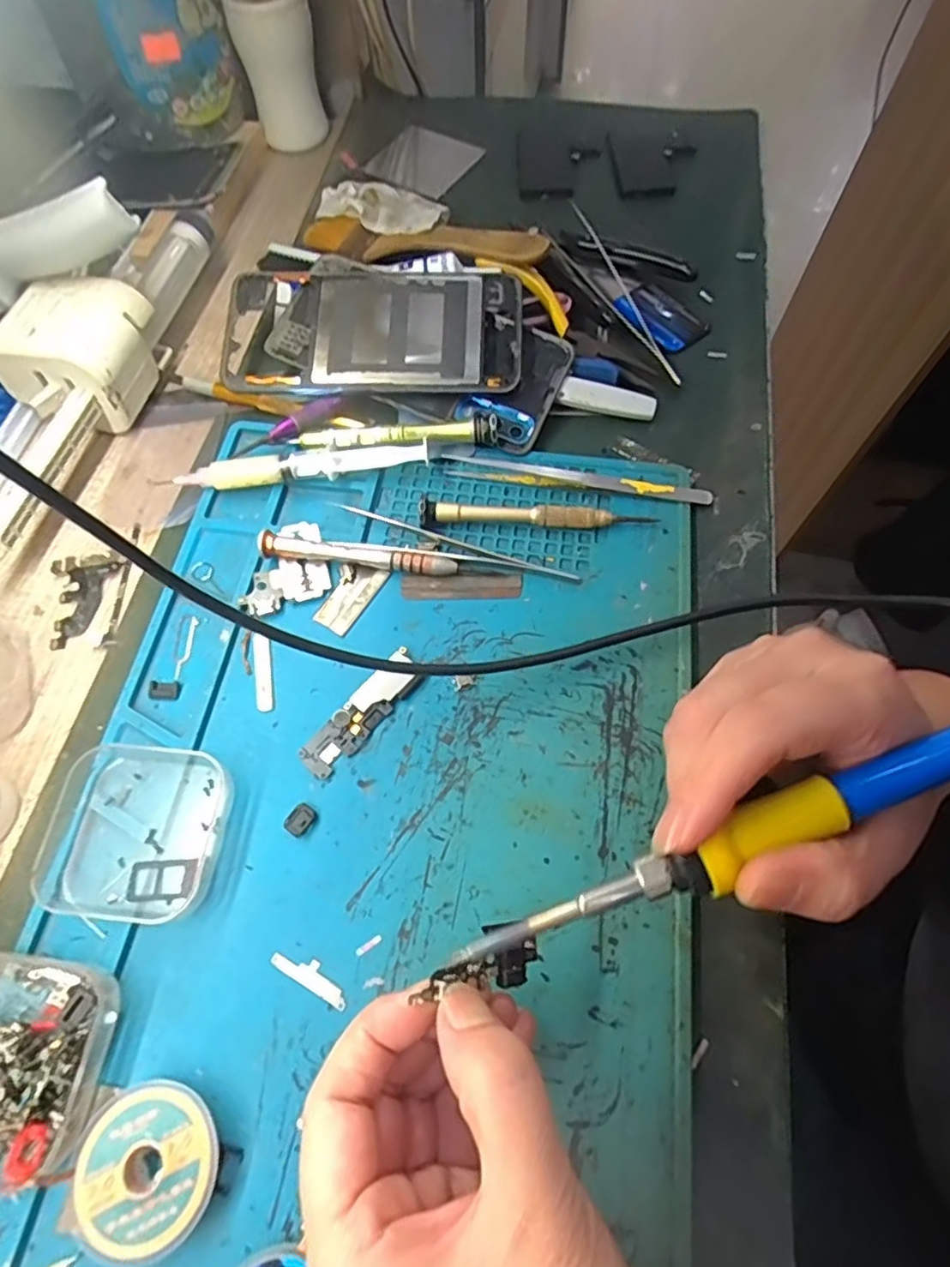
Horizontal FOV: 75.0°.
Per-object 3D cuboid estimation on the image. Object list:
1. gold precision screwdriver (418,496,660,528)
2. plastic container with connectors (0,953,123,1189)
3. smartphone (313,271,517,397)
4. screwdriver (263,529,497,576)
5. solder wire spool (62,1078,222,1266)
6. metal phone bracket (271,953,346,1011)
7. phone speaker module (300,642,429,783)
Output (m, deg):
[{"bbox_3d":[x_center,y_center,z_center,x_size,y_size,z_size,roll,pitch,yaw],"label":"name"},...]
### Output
[{"bbox_3d":[0.030,-0.058,0.303,0.113,0.014,0.010,0,65,1],"label":"gold precision screwdriver"},{"bbox_3d":[-0.160,0.147,0.209,0.063,0.023,0.065,6,65,4],"label":"plastic container with connectors"},{"bbox_3d":[-0.032,-0.165,0.338,0.112,0.010,0.074,3,77,3],"label":"smartphone"},{"bbox_3d":[-0.046,-0.037,0.296,0.112,0.013,0.012,5,65,4],"label":"screwdriver"},{"bbox_3d":[-0.106,0.172,0.201,0.045,0.014,0.044,-1,65,1],"label":"solder wire spool"},{"bbox_3d":[-0.060,0.125,0.227,0.032,0.004,0.009,26,68,13],"label":"metal phone bracket"},{"bbox_3d":[-0.048,0.034,0.268,0.018,0.006,0.063,38,71,17],"label":"phone speaker module"}]

